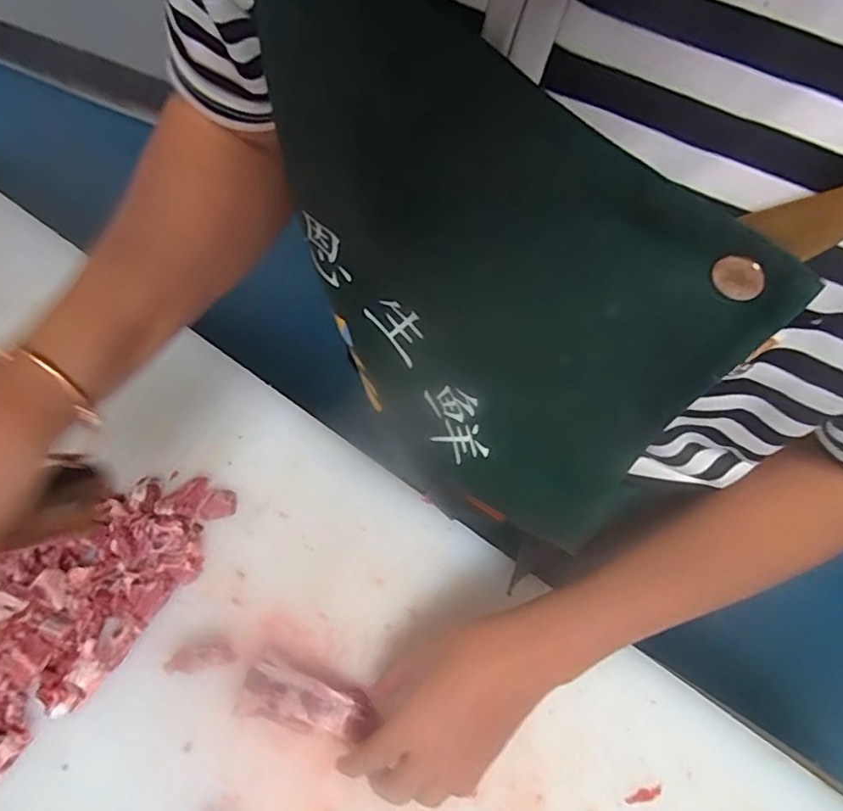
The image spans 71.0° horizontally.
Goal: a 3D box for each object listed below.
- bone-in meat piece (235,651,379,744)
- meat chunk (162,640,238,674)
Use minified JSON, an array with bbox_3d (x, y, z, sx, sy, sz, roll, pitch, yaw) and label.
[{"bbox_3d":[-0.095,0.237,0.477,0.105,0.014,0.045,10,62,14],"label":"bone-in meat piece"},{"bbox_3d":[-0.192,0.217,0.509,0.058,0.011,0.021,-14,60,-2],"label":"meat chunk"}]

